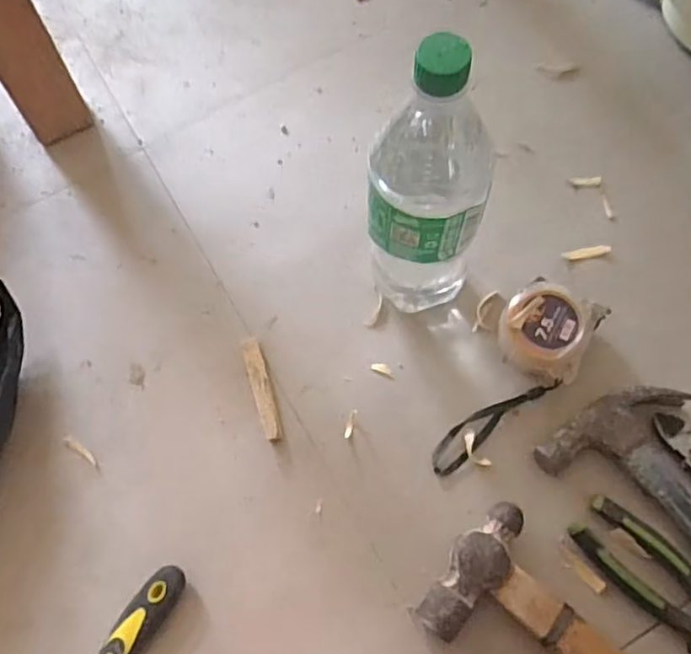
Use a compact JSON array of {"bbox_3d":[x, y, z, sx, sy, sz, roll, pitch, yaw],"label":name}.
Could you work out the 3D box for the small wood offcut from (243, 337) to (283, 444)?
[{"bbox_3d":[-0.070,0.053,0.542,0.016,0.012,0.088,-17,71,-4],"label":"small wood offcut"}]

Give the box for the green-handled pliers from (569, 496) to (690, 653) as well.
[{"bbox_3d":[0.254,0.207,0.473,0.185,0.021,0.048,41,77,15],"label":"green-handled pliers"}]

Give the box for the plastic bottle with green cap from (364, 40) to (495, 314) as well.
[{"bbox_3d":[0.056,-0.083,0.454,0.079,0.272,0.069,0,70,2],"label":"plastic bottle with green cap"}]

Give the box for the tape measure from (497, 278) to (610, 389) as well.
[{"bbox_3d":[0.167,0.004,0.537,0.073,0.048,0.072,27,74,11],"label":"tape measure"}]

